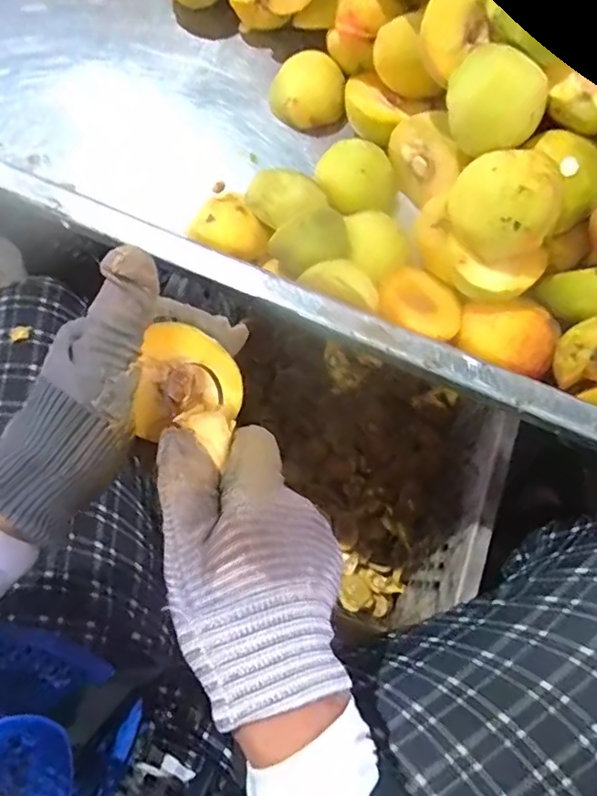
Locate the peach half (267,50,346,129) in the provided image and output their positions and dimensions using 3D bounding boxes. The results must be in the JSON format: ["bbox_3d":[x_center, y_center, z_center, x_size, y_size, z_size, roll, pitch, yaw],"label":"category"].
[{"bbox_3d":[0.007,-0.250,0.455,0.060,0.026,0.054,1,73,1],"label":"peach half"}]

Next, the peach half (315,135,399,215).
[{"bbox_3d":[0.045,-0.166,0.424,0.063,0.031,0.051,11,73,4],"label":"peach half"}]

